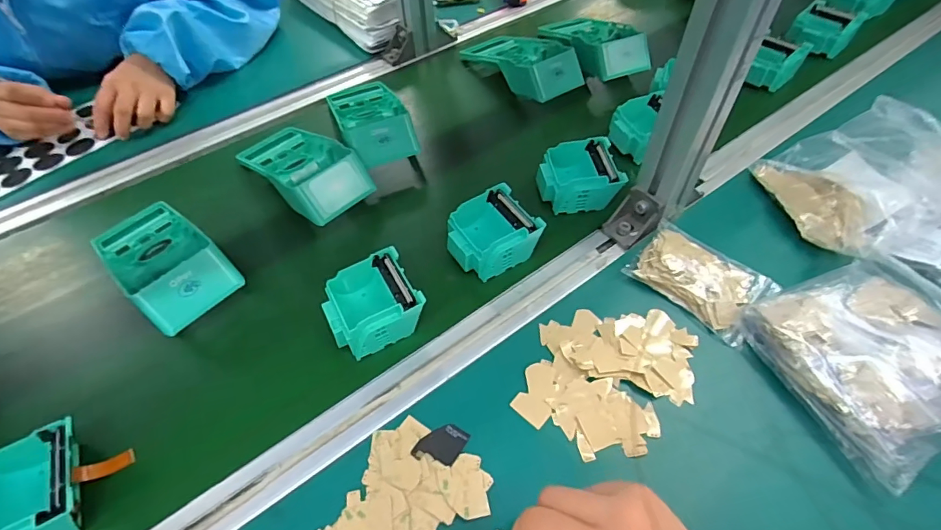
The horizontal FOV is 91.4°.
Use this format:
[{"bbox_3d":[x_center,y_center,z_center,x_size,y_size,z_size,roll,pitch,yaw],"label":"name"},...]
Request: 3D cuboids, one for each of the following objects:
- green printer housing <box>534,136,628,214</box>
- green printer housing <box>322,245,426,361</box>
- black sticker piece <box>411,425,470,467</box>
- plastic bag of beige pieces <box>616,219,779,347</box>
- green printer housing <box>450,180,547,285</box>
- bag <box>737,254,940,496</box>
[{"bbox_3d":[0.116,-0.095,0.498,0.080,0.042,0.070,-9,54,-4],"label":"green printer housing"},{"bbox_3d":[-0.089,0.037,0.413,0.083,0.040,0.078,-24,57,-14],"label":"green printer housing"},{"bbox_3d":[-0.022,0.137,0.351,0.031,0.004,0.035,28,56,14],"label":"black sticker piece"},{"bbox_3d":[0.209,0.010,0.419,0.111,0.023,0.073,37,64,26],"label":"plastic bag of beige pieces"},{"bbox_3d":[0.020,-0.028,0.461,0.081,0.049,0.075,-29,58,-17],"label":"green printer housing"},{"bbox_3d":[0.326,0.064,0.362,0.164,0.040,0.151,-22,56,-13],"label":"bag"}]

